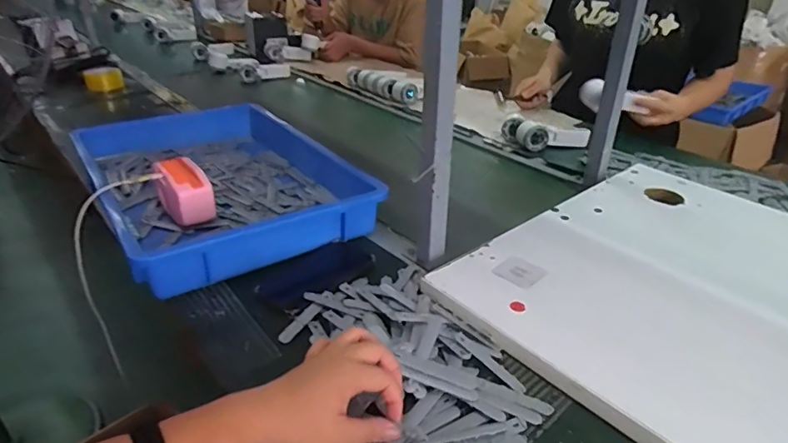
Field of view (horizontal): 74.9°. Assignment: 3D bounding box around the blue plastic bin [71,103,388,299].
[{"bbox_3d":[-0.330,-0.091,0.981,0.390,0.101,0.648,-19,35,-29],"label":"blue plastic bin"}]

